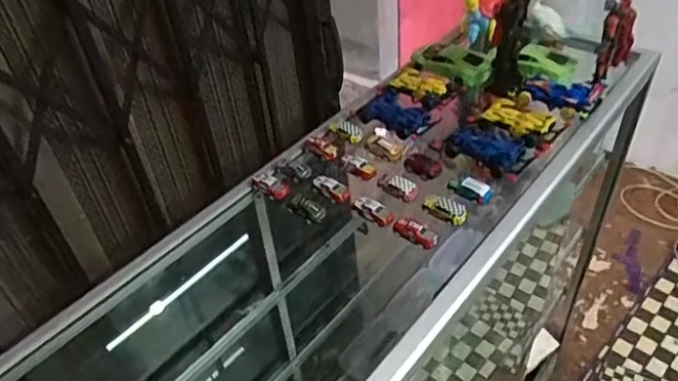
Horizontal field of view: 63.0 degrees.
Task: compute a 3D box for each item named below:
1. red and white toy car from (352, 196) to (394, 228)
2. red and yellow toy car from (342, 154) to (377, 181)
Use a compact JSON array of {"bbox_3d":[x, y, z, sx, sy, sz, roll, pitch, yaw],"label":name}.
[{"bbox_3d":[0.047,0.029,0.787,0.064,0.024,0.022,27,51,33],"label":"red and white toy car"},{"bbox_3d":[0.031,-0.036,0.884,0.055,0.025,0.022,16,45,25],"label":"red and yellow toy car"}]

